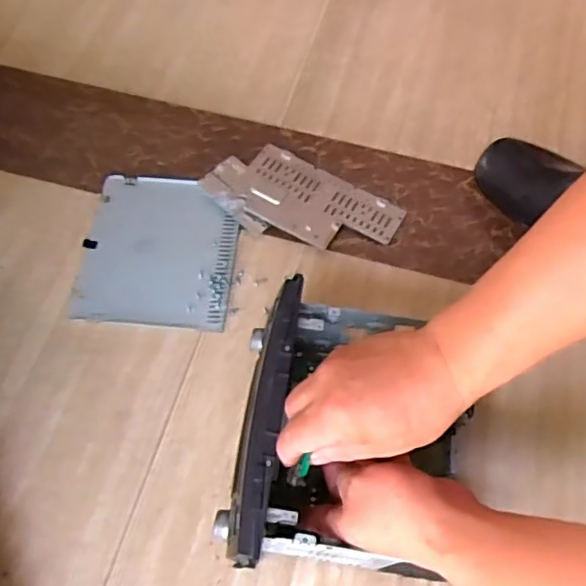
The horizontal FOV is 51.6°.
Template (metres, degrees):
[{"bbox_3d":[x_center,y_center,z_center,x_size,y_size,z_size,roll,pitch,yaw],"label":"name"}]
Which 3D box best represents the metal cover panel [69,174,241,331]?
[{"bbox_3d":[-0.137,-0.047,0.626,0.153,0.008,0.173,6,62,1],"label":"metal cover panel"}]

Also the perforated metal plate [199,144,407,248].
[{"bbox_3d":[0.009,-0.098,0.656,0.202,0.016,0.106,29,64,13],"label":"perforated metal plate"}]

